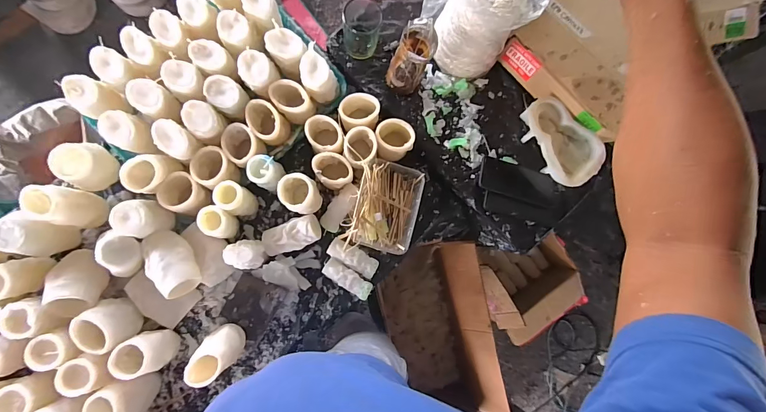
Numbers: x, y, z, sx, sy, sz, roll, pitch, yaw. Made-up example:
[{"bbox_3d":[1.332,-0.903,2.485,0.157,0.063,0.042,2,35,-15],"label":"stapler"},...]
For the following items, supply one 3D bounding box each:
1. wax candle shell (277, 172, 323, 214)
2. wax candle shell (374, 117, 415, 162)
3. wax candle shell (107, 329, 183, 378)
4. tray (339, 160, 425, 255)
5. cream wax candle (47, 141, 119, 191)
[{"bbox_3d":[-0.158,-0.018,0.680,0.080,0.101,0.067,40,83,0],"label":"wax candle shell"},{"bbox_3d":[0.021,-0.129,0.702,0.072,0.064,0.067,0,85,-5],"label":"wax candle shell"},{"bbox_3d":[-0.414,0.258,0.622,0.070,0.106,0.068,0,85,-5],"label":"wax candle shell"},{"bbox_3d":[0.006,0.004,0.679,0.122,0.047,0.176,16,84,-3],"label":"tray"},{"bbox_3d":[-0.526,-0.071,0.631,0.061,0.096,0.070,34,83,-1],"label":"cream wax candle"}]

